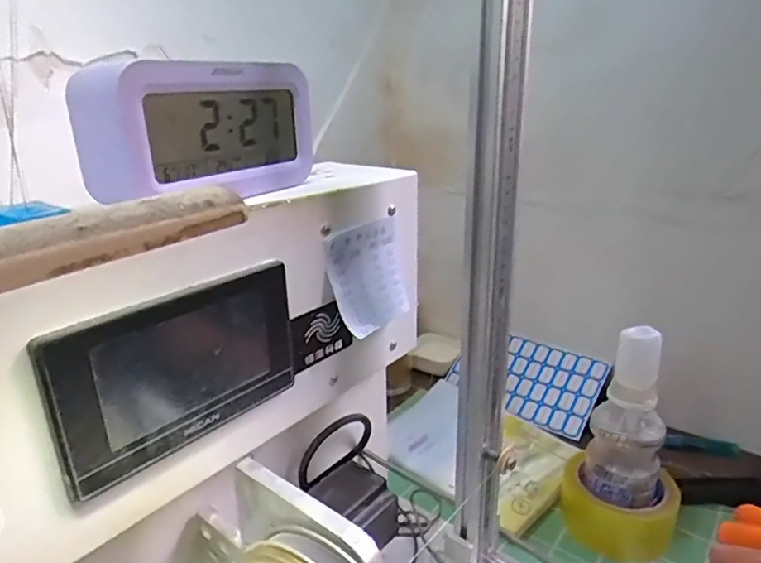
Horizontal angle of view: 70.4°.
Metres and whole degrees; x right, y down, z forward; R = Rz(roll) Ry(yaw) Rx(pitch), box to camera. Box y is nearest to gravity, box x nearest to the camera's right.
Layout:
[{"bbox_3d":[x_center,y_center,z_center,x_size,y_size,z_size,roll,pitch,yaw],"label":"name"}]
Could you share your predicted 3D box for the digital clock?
[{"bbox_3d":[-0.101,-0.091,0.317,0.038,0.073,0.147,14,24,34],"label":"digital clock"}]

